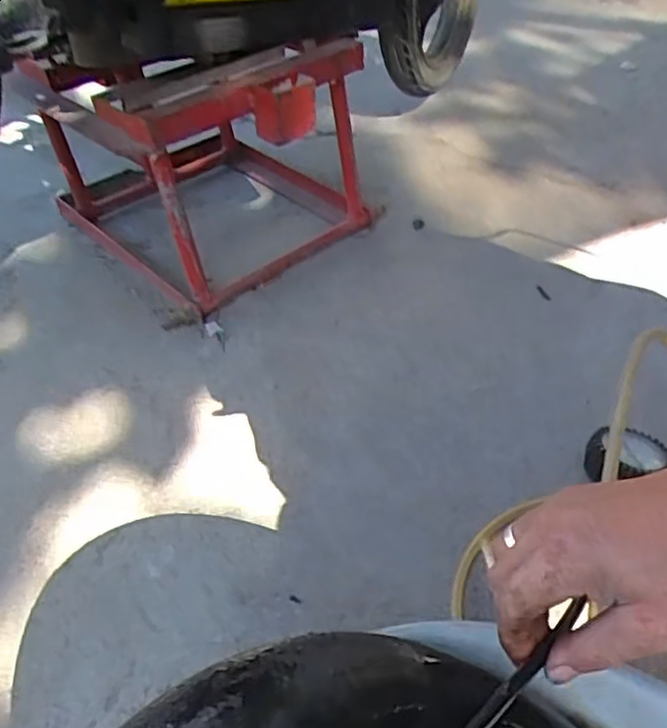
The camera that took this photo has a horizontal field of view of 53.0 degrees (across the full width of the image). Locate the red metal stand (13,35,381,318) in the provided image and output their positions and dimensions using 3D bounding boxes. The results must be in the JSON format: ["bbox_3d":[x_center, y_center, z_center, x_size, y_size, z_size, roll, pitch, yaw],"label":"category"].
[{"bbox_3d":[-0.182,-0.294,0.901,0.370,0.249,0.329,32,53,30],"label":"red metal stand"}]

